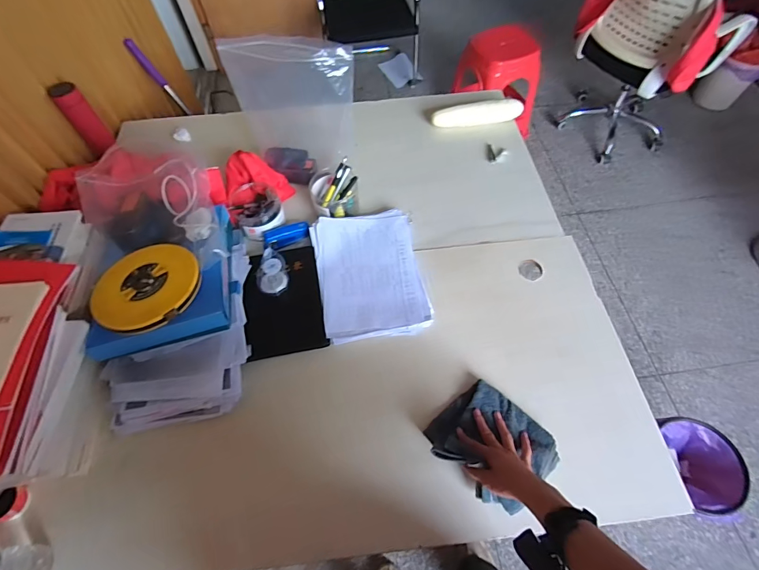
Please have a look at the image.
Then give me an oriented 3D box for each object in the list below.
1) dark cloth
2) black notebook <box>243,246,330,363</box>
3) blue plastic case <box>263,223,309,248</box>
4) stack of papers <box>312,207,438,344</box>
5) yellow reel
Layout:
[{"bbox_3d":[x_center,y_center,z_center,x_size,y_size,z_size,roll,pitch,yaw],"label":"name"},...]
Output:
[{"bbox_3d":[0.202,0.275,0.690,0.200,0.062,0.170,37,68,21],"label":"dark cloth"},{"bbox_3d":[-0.208,0.032,0.850,0.161,0.012,0.238,-9,67,-10],"label":"black notebook"},{"bbox_3d":[-0.230,-0.124,0.966,0.112,0.025,0.043,-18,61,-8],"label":"blue plastic case"},{"bbox_3d":[-0.024,-0.032,0.892,0.230,0.022,0.318,-10,60,-3],"label":"stack of papers"},{"bbox_3d":[-0.419,0.000,0.705,0.175,0.022,0.178,-1,60,2],"label":"yellow reel"}]

